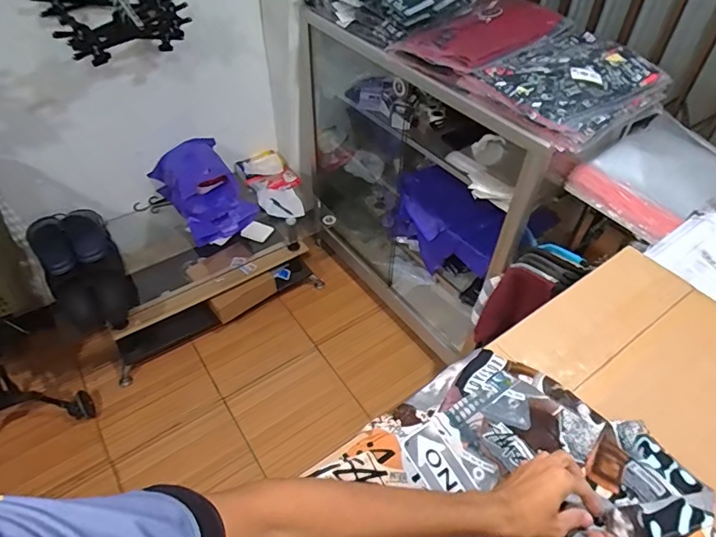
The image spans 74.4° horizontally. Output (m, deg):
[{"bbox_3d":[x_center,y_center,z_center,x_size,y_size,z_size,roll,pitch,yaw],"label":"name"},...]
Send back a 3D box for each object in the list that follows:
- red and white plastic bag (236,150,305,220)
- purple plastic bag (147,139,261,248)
[{"bbox_3d":[-0.327,-0.333,1.878,0.191,0.083,0.332,-22,52,-19],"label":"red and white plastic bag"},{"bbox_3d":[-0.564,-0.304,1.716,0.236,0.274,0.329,-32,55,-26],"label":"purple plastic bag"}]

